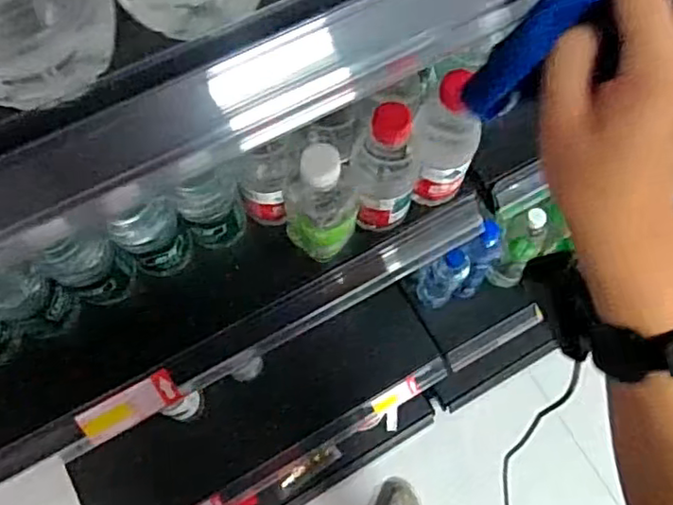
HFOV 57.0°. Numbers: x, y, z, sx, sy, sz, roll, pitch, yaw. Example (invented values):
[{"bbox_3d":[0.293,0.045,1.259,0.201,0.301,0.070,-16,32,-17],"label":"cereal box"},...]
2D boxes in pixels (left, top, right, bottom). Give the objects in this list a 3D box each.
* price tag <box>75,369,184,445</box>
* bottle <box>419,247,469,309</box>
[{"bbox_3d":[-0.201,0.150,0.604,0.093,0.009,0.037,-26,106,-10],"label":"price tag"},{"bbox_3d":[0.186,0.052,1.088,0.076,0.192,0.055,-2,70,-1],"label":"bottle"}]

